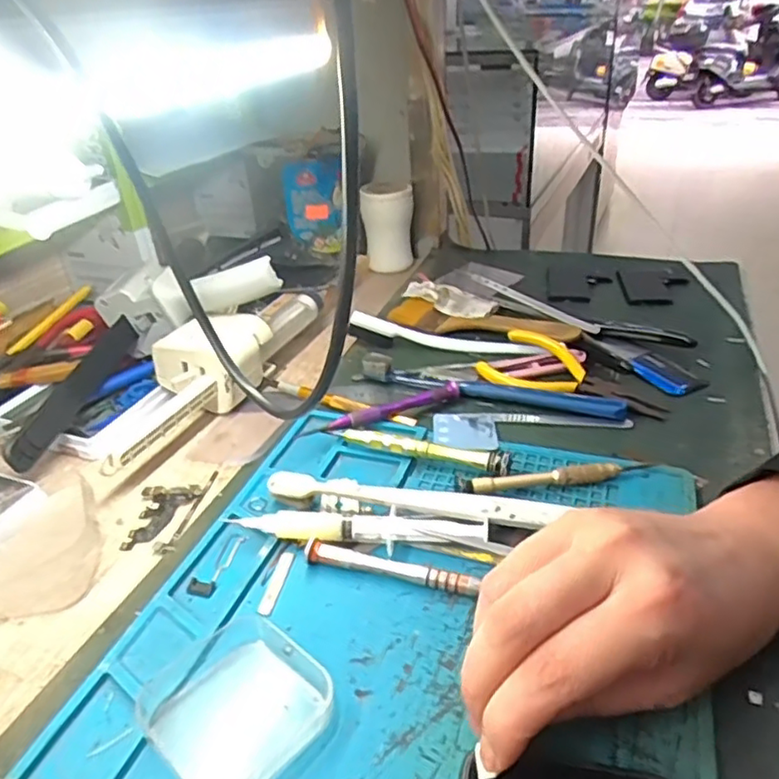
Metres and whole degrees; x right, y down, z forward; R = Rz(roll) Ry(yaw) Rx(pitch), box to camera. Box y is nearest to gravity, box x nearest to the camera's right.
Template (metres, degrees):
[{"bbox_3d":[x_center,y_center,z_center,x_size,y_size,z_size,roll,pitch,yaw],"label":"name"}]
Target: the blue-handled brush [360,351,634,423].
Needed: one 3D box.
[{"bbox_3d":[0.068,-0.005,0.446,0.188,0.017,0.019,10,35,21],"label":"blue-handled brush"}]

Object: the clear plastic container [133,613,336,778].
[{"bbox_3d":[-0.062,0.124,0.257,0.069,0.015,0.067,24,42,37],"label":"clear plastic container"}]

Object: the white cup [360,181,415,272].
[{"bbox_3d":[-0.001,-0.173,0.658,0.052,0.076,0.042,-19,35,-21],"label":"white cup"}]

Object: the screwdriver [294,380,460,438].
[{"bbox_3d":[-0.004,0.016,0.422,0.117,0.015,0.011,-20,36,-23],"label":"screwdriver"}]

